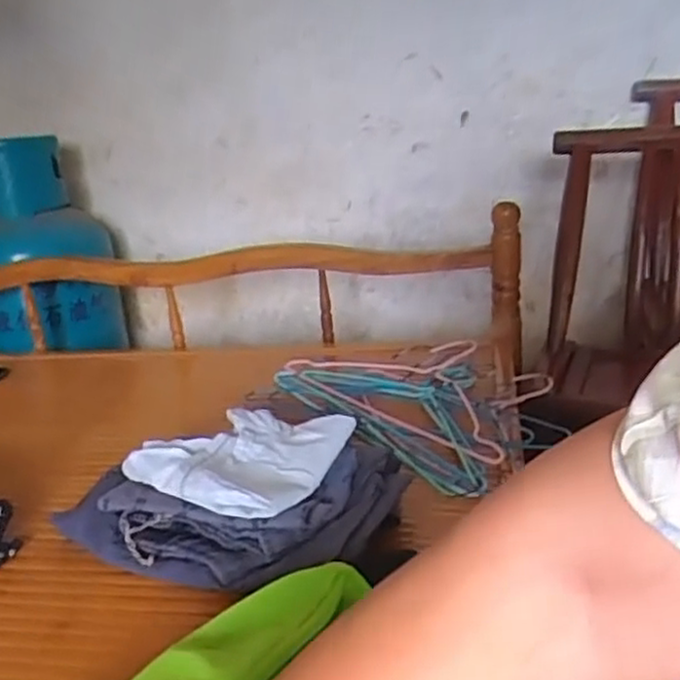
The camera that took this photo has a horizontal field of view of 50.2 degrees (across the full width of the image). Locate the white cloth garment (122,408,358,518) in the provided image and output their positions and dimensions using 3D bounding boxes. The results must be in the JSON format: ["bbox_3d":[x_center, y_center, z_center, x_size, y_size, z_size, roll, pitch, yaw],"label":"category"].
[{"bbox_3d":[-0.099,0.111,0.725,0.184,0.029,0.153,6,23,29],"label":"white cloth garment"}]

